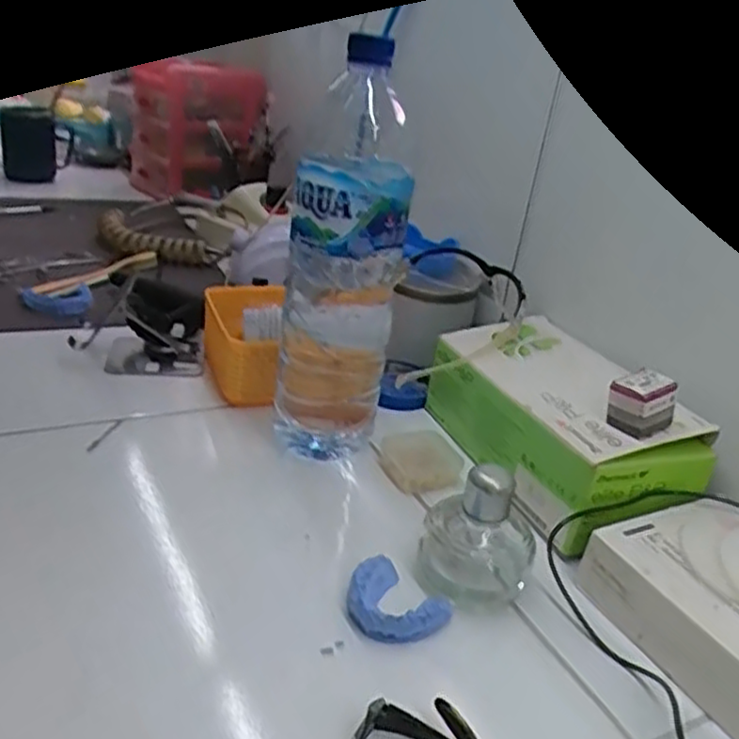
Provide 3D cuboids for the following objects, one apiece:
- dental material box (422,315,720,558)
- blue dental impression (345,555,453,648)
[{"bbox_3d":[0.152,0.042,0.608,0.117,0.086,0.235,-4,28,-24],"label":"dental material box"},{"bbox_3d":[0.014,0.140,0.453,0.062,0.016,0.055,28,31,34],"label":"blue dental impression"}]

